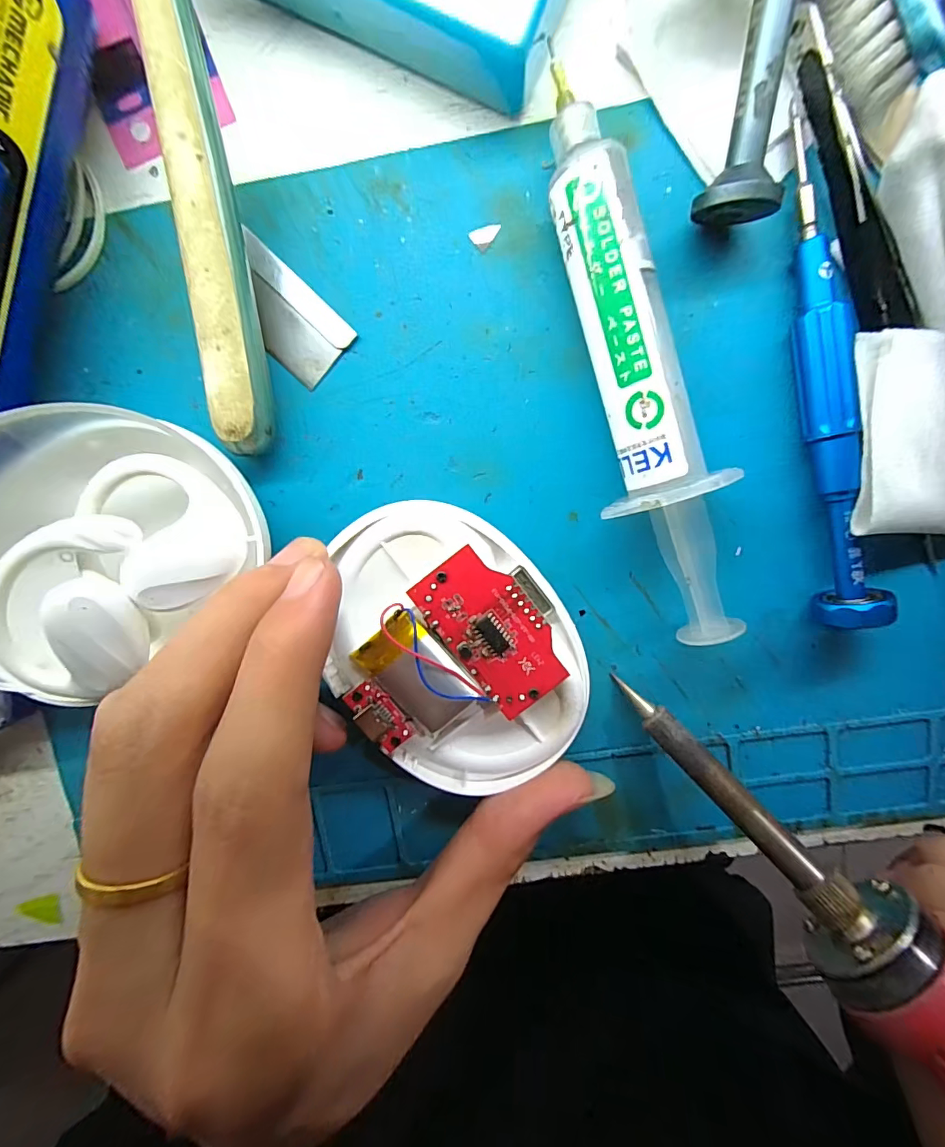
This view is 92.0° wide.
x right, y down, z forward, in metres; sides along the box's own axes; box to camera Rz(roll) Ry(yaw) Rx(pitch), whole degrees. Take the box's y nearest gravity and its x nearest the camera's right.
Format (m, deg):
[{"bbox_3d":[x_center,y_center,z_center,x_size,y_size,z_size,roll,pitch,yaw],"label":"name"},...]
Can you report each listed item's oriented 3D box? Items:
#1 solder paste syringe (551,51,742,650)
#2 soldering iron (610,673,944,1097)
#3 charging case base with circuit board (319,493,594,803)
[{"bbox_3d":[0.038,-0.046,0.108,0.023,0.022,0.130,-17,99,4],"label":"solder paste syringe"},{"bbox_3d":[0.098,0.092,0.091,0.023,0.017,0.178,-47,65,8],"label":"soldering iron"},{"bbox_3d":[-0.005,0.021,0.120,0.059,0.016,0.080,-37,97,7],"label":"charging case base with circuit board"}]

